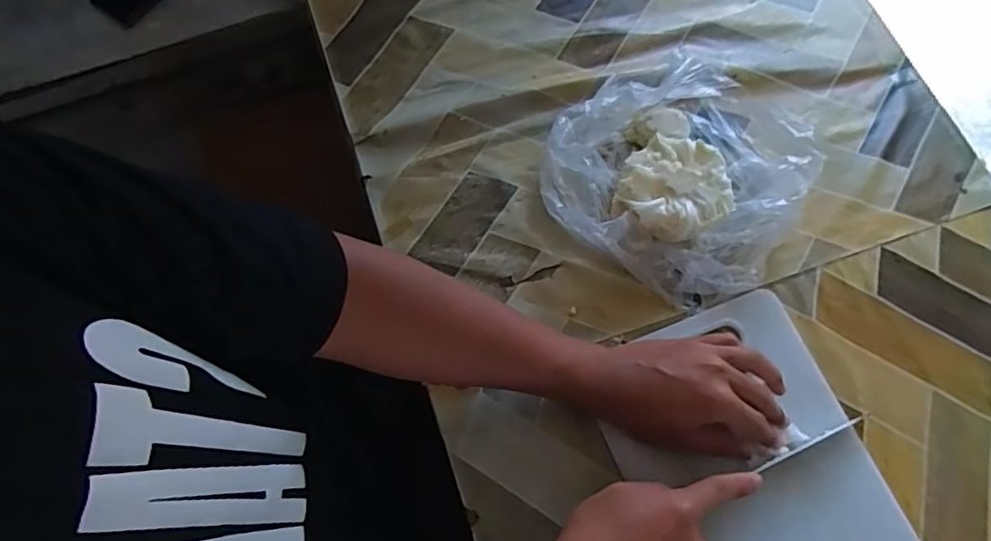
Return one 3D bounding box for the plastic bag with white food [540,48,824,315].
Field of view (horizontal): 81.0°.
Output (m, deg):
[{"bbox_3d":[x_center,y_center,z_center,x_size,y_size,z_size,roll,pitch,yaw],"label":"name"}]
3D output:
[{"bbox_3d":[0.171,-0.101,0.550,0.219,0.051,0.221,31,74,8],"label":"plastic bag with white food"}]

